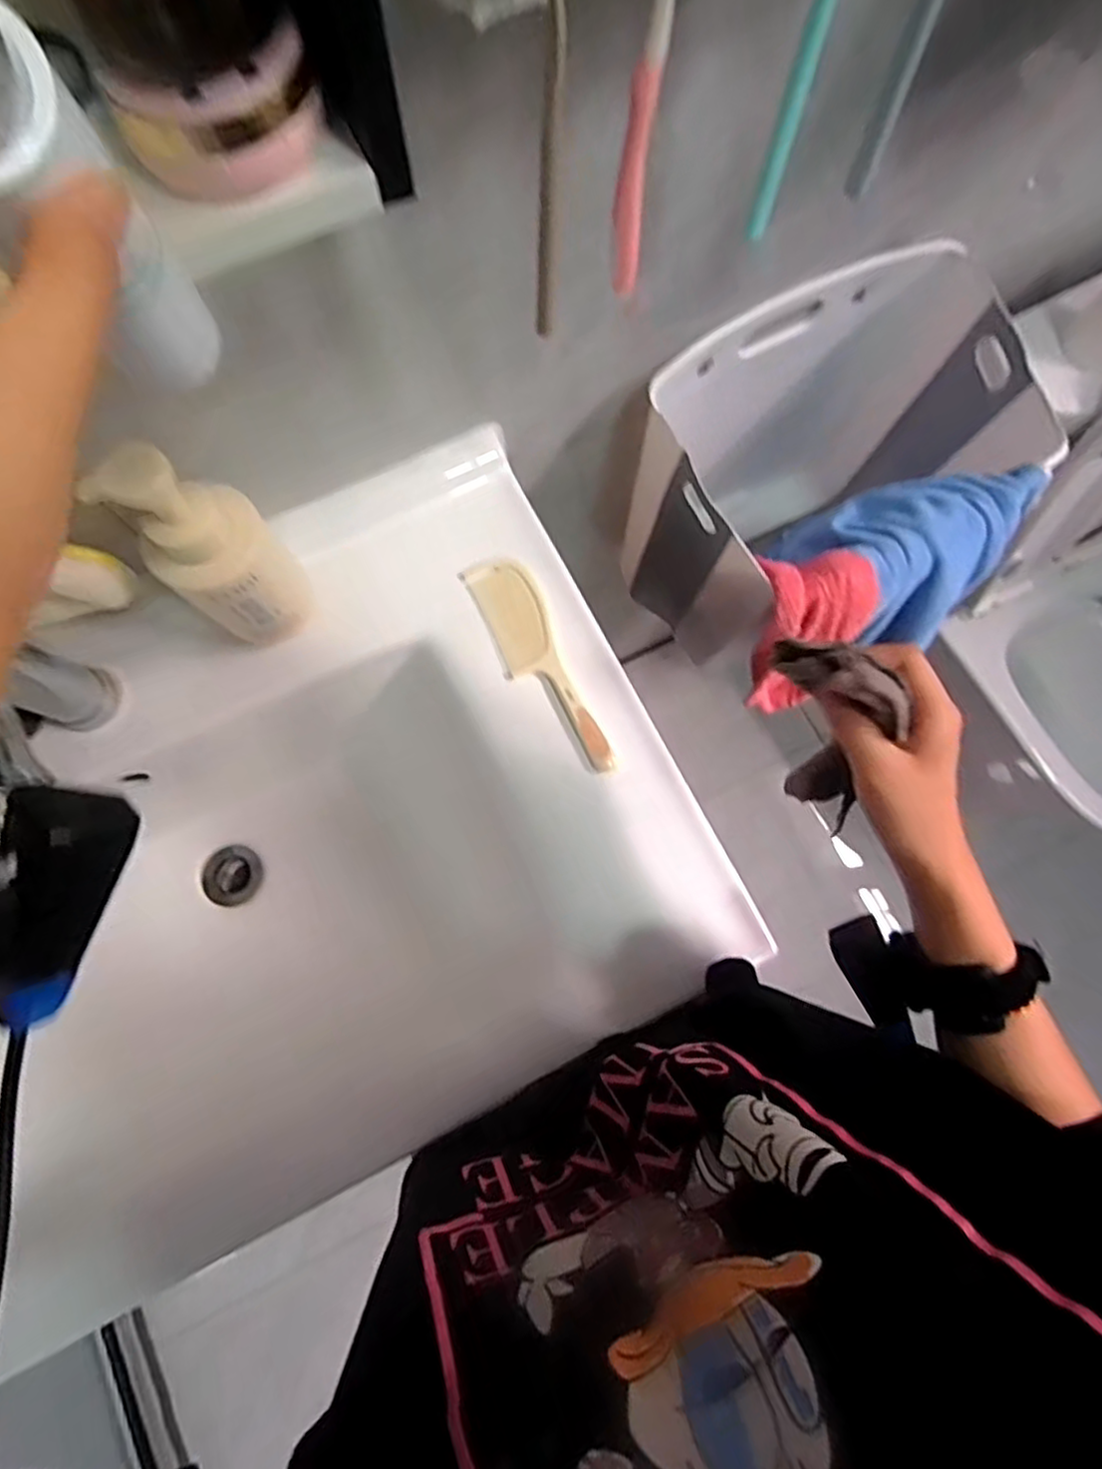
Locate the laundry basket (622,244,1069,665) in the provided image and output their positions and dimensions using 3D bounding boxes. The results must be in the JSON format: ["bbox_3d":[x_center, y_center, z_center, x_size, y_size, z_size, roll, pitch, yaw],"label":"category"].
[{"bbox_3d":[0.268,-0.248,0.744,0.337,0.344,0.253,-22,78,-5],"label":"laundry basket"}]

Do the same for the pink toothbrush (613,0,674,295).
[{"bbox_3d":[0.039,-0.277,0.296,0.017,0.172,0.012,-3,77,-1],"label":"pink toothbrush"}]

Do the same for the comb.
[{"bbox_3d":[-0.010,-0.057,0.549,0.054,0.009,0.198,-24,78,-5],"label":"comb"}]

